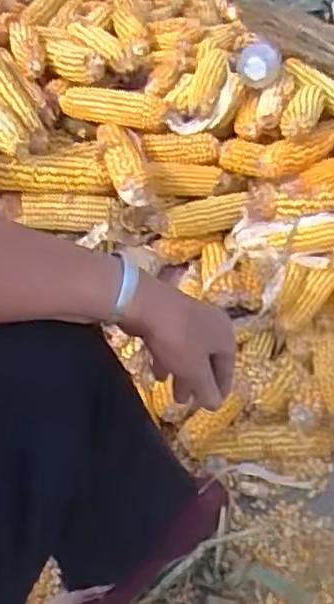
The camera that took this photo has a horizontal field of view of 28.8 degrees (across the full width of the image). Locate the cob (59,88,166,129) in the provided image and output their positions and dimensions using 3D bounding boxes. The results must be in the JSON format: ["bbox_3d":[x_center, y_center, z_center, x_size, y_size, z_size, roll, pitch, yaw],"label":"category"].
[{"bbox_3d":[-0.079,-0.279,0.934,0.154,0.039,0.040,6,49,9],"label":"cob"}]

